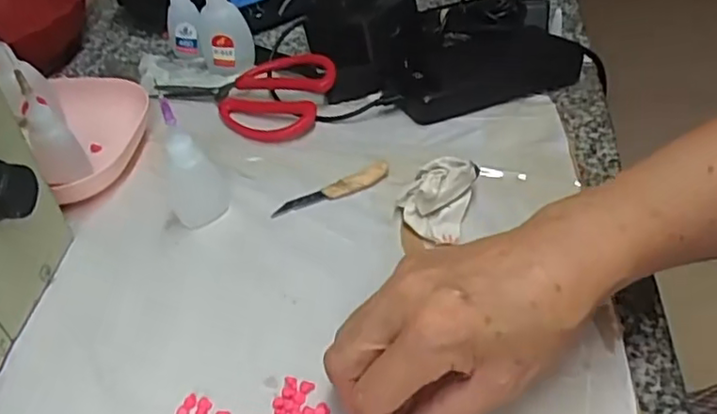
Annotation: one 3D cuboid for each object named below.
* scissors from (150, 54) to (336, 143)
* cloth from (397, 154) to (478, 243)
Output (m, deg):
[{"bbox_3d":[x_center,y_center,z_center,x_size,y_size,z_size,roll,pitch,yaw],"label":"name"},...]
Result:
[{"bbox_3d":[-0.102,-0.100,0.520,0.156,0.024,0.095,15,44,20],"label":"scissors"},{"bbox_3d":[0.048,-0.006,0.394,0.043,0.033,0.042,6,42,11],"label":"cloth"}]

